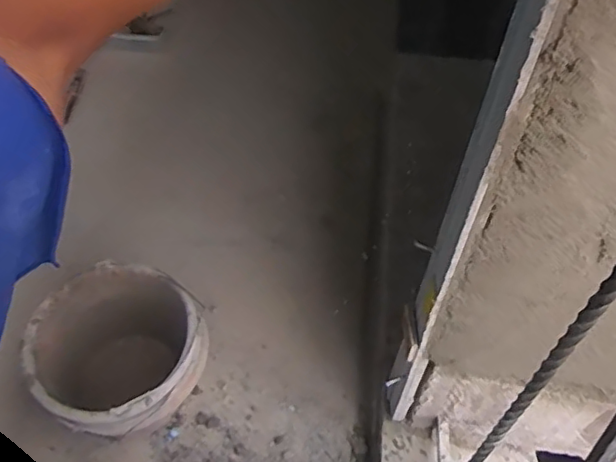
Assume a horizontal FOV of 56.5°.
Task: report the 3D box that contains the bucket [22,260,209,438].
[{"bbox_3d":[-0.292,0.216,0.925,0.242,0.216,0.256,1,50,-1],"label":"bucket"}]

